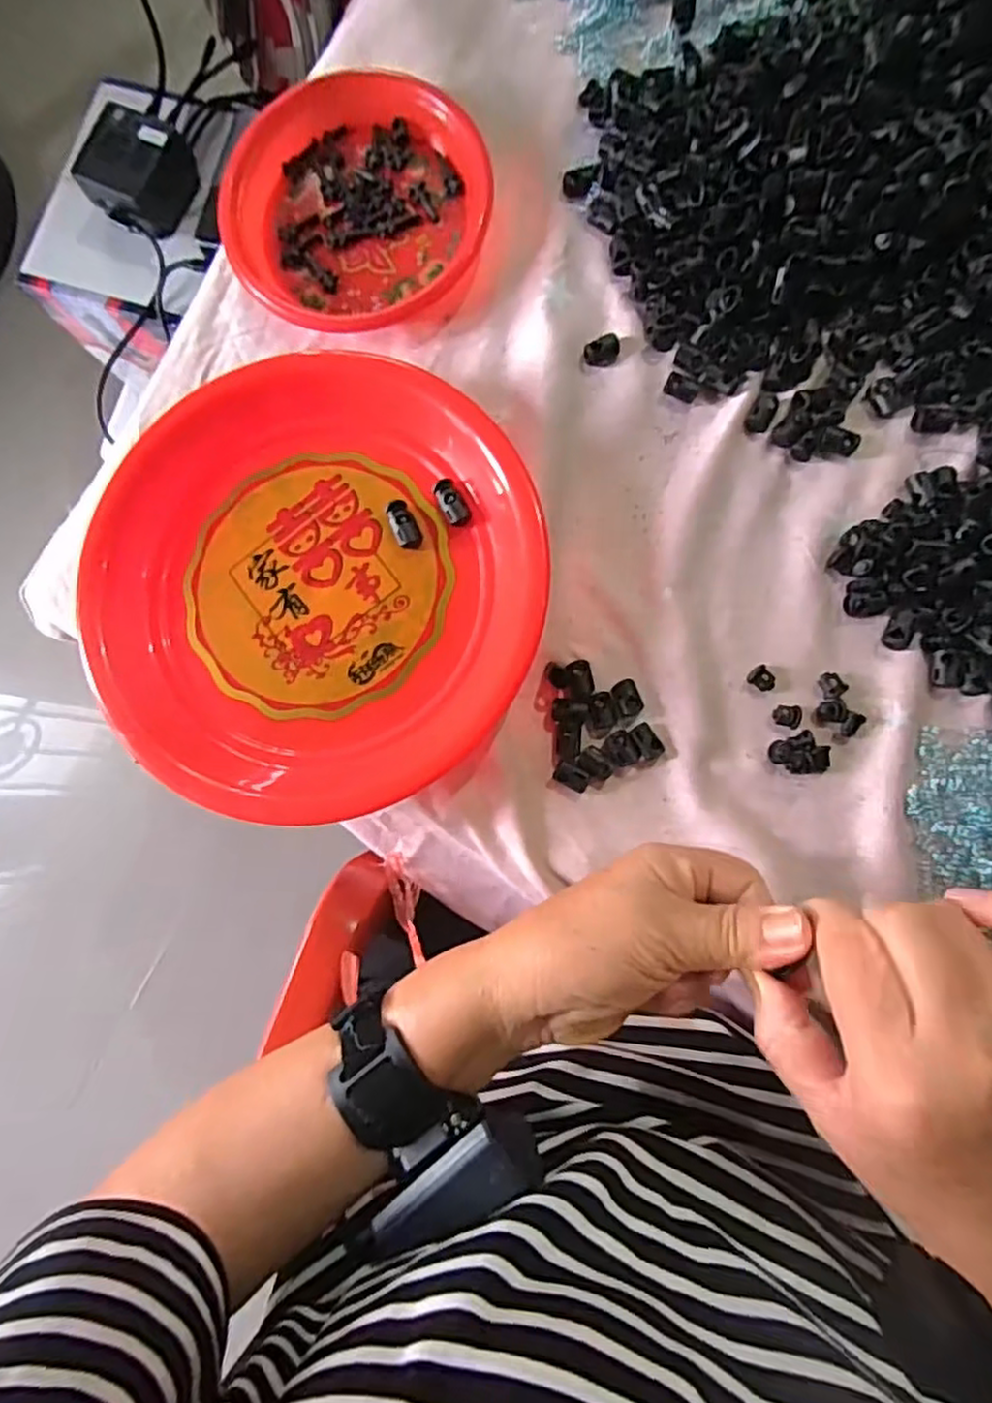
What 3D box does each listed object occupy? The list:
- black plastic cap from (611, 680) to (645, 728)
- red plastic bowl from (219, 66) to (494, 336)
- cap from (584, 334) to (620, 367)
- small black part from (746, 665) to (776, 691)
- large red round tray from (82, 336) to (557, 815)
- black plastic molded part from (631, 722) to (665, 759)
[{"bbox_3d":[0.074,0.000,0.375,0.016,0.005,0.025,-12,83,5],"label":"black plastic cap"},{"bbox_3d":[-0.084,-0.311,0.420,0.154,0.030,0.158,-1,84,6],"label":"red plastic bowl"},{"bbox_3d":[0.063,-0.209,0.401,0.021,0.011,0.014,-2,84,6],"label":"cap"},{"bbox_3d":[0.150,-0.013,0.378,0.015,0.005,0.012,37,89,9],"label":"small black part"},{"bbox_3d":[-0.101,-0.067,0.390,0.253,0.042,0.254,-1,84,6],"label":"large red round tray"},{"bbox_3d":[0.084,0.021,0.371,0.012,0.006,0.019,-32,81,2],"label":"black plastic molded part"}]

